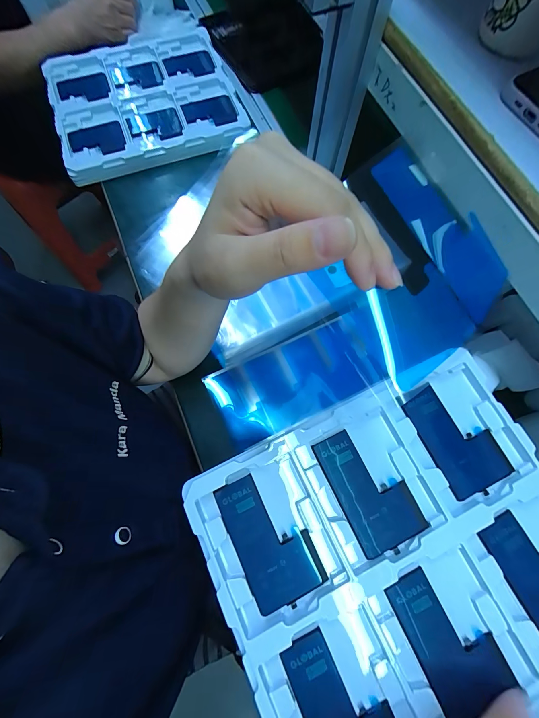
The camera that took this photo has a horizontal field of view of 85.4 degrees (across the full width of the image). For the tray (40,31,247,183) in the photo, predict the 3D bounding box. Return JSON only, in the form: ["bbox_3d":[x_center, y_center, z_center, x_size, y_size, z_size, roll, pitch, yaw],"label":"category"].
[{"bbox_3d":[-0.229,-0.482,0.548,0.321,0.034,0.315,-17,73,-7],"label":"tray"}]

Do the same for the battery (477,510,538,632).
[{"bbox_3d":[0.242,0.190,0.257,0.064,0.008,0.110,-27,74,-10],"label":"battery"}]

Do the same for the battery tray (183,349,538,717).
[{"bbox_3d":[0.119,0.173,0.260,0.313,0.021,0.272,-24,74,-9],"label":"battery tray"}]

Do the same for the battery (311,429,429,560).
[{"bbox_3d":[0.094,0.121,0.279,0.064,0.006,0.110,-26,74,-9],"label":"battery"}]

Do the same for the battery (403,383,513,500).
[{"bbox_3d":[0.185,0.078,0.290,0.065,0.006,0.101,-26,74,-9],"label":"battery"}]

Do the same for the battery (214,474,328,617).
[{"bbox_3d":[-0.001,0.162,0.267,0.063,0.005,0.110,-25,74,-9],"label":"battery"}]

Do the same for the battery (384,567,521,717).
[{"bbox_3d":[0.149,0.231,0.246,0.064,0.009,0.100,-23,73,-8],"label":"battery"}]

